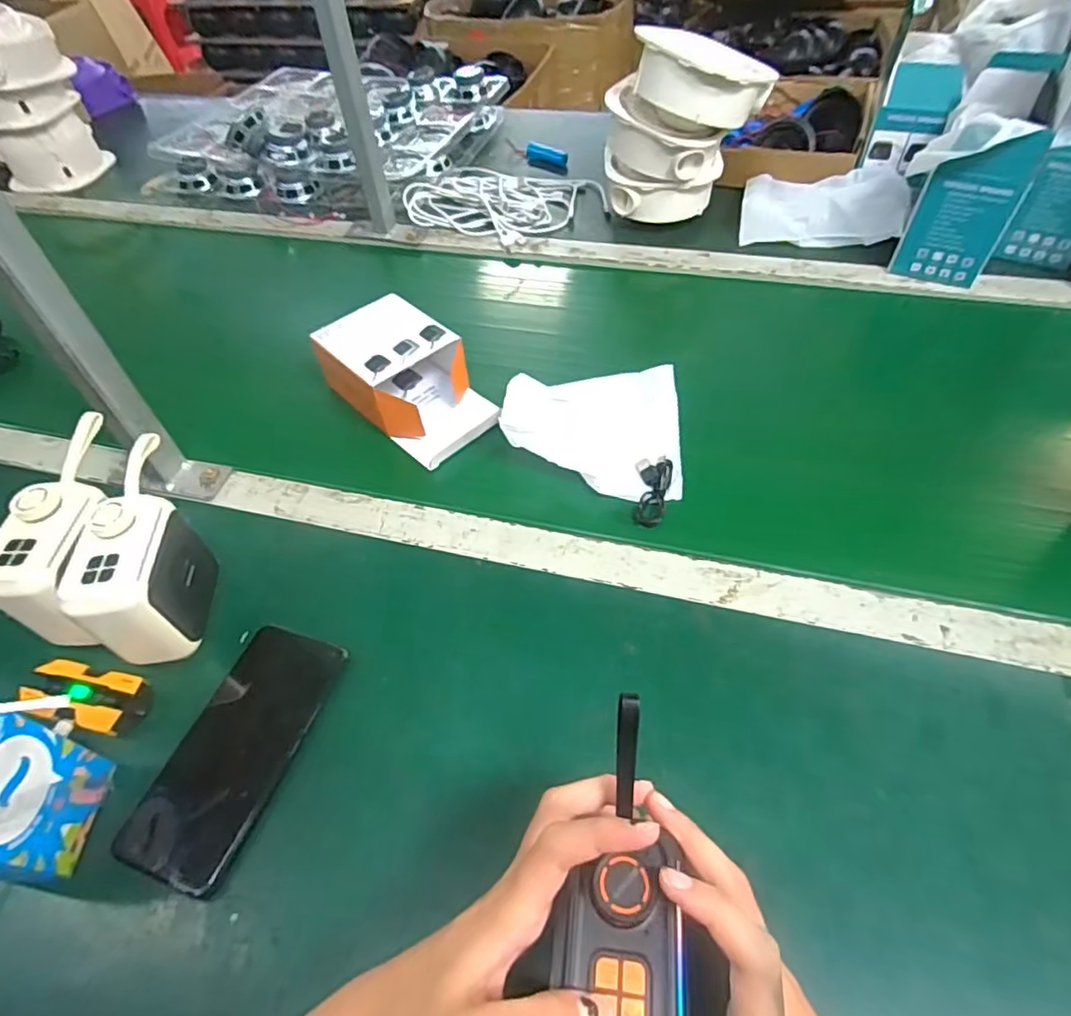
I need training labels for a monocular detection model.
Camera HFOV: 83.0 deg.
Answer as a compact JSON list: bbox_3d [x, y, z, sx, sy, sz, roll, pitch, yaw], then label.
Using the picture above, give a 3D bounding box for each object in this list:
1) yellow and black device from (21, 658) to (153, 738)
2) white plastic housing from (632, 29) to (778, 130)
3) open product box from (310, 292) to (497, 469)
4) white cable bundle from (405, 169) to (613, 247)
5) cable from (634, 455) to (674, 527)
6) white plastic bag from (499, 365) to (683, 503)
[{"bbox_3d":[-0.299,0.123,0.398,0.076,0.029,0.039,9,51,10],"label":"yellow and black device"},{"bbox_3d":[0.173,-0.458,0.645,0.124,0.068,0.129,-36,74,-31],"label":"white plastic housing"},{"bbox_3d":[-0.116,-0.122,0.565,0.098,0.065,0.156,-38,58,-25],"label":"open product box"},{"bbox_3d":[-0.040,-0.413,0.810,0.228,0.029,0.176,22,54,17],"label":"white cable bundle"},{"bbox_3d":[0.096,-0.015,0.504,0.029,0.011,0.071,10,51,11],"label":"cable"},{"bbox_3d":[0.050,-0.076,0.535,0.154,0.037,0.151,1,50,4],"label":"white plastic bag"}]

